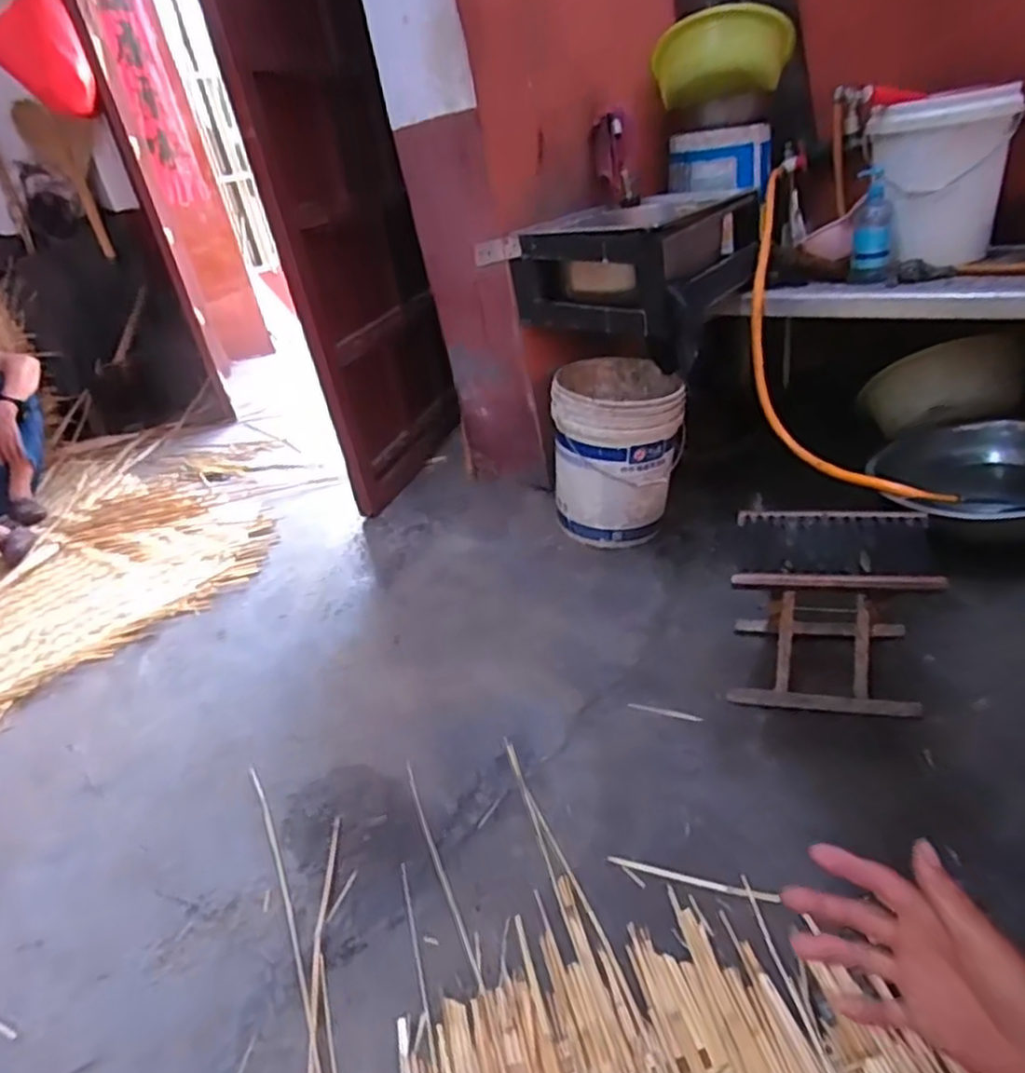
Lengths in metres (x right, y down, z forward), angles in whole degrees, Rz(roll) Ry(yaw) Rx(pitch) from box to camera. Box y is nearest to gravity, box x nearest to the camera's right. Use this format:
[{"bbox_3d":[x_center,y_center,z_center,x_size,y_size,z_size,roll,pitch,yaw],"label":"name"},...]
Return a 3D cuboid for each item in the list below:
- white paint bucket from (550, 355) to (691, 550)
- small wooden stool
[{"bbox_3d":[0.274,-0.211,1.889,0.347,0.423,0.325,-8,28,8],"label":"white paint bucket"},{"bbox_3d":[0.563,0.126,1.301,0.315,0.280,0.304,3,28,18],"label":"small wooden stool"}]

